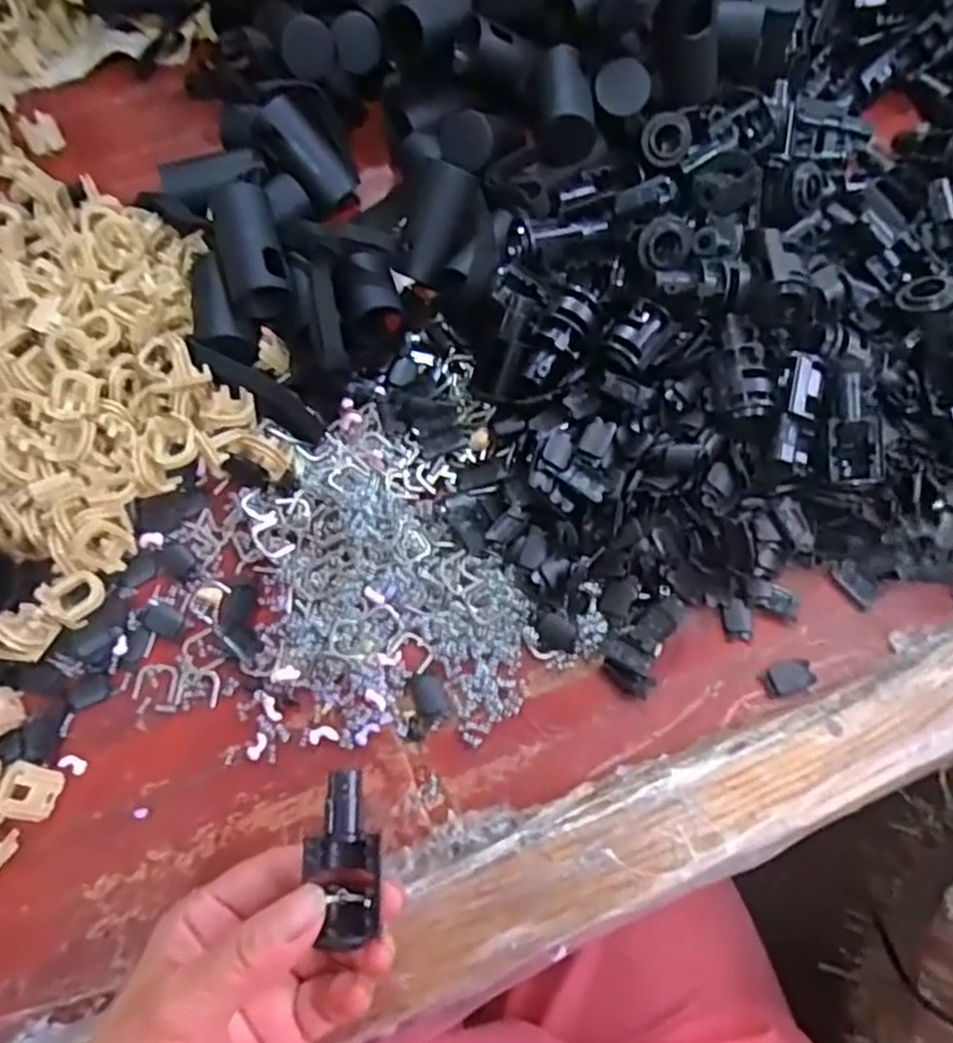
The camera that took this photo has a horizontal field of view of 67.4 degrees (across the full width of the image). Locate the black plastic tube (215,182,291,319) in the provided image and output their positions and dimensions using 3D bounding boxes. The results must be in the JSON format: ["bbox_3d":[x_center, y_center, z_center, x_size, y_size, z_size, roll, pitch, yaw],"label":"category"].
[{"bbox_3d":[-0.118,-0.142,0.376,0.030,0.031,0.068,-16,69,-5],"label":"black plastic tube"}]

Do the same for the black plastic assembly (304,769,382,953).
[{"bbox_3d":[-0.043,0.110,0.237,0.022,0.013,0.052,-4,84,-2],"label":"black plastic assembly"}]

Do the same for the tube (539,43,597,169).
[{"bbox_3d":[0.052,-0.231,0.397,0.029,0.025,0.066,6,69,4],"label":"tube"}]

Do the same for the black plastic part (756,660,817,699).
[{"bbox_3d":[0.142,0.071,0.326,0.024,0.004,0.014,-18,69,-5],"label":"black plastic part"}]

